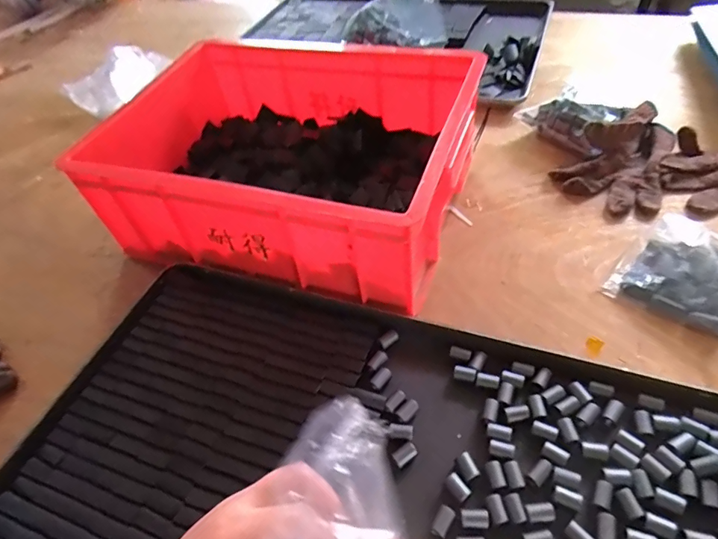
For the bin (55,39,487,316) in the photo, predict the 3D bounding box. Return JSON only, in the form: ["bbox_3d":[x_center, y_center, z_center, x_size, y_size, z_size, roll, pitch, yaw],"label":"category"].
[{"bbox_3d":[-0.084,-0.129,0.584,0.410,0.154,0.304,10,51,16],"label":"bin"}]

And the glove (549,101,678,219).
[{"bbox_3d":[0.330,-0.148,0.604,0.126,0.050,0.177,22,55,24],"label":"glove"}]

